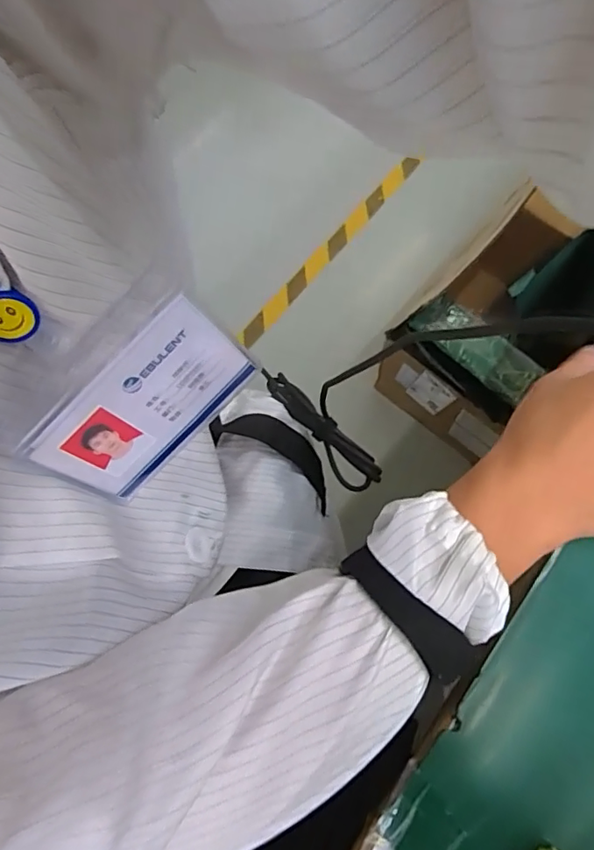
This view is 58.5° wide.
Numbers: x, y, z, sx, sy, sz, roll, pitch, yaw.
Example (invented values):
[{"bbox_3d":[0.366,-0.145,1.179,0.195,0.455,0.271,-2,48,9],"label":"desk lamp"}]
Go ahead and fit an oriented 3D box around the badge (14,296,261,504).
[{"bbox_3d":[-0.067,-0.007,0.240,0.097,0.066,0.004,-44,52,2],"label":"badge"}]

